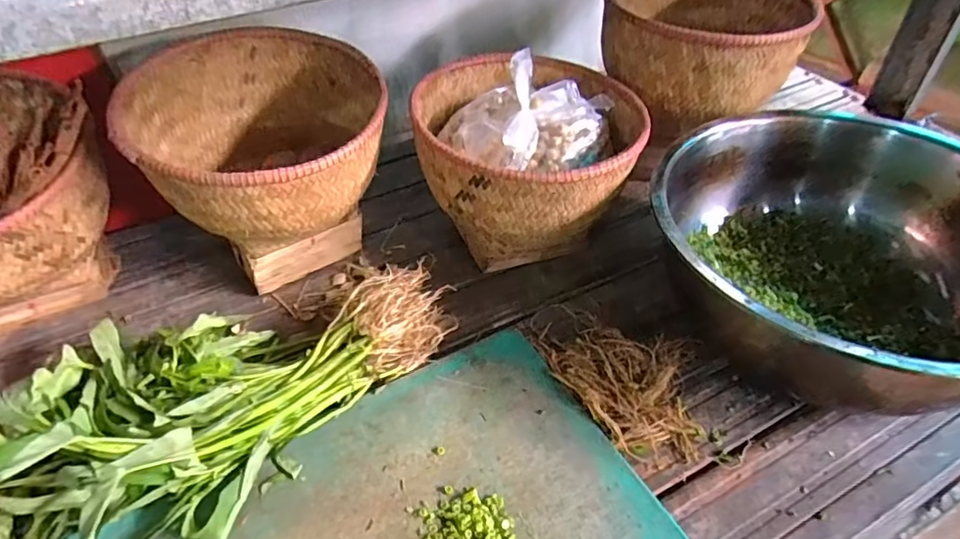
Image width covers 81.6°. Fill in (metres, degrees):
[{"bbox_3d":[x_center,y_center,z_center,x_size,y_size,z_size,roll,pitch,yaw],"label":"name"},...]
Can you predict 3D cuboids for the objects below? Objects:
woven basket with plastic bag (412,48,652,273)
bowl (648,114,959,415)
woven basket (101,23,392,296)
[{"bbox_3d":[0.058,-0.132,0.670,0.250,0.204,0.262,1,44,5],"label":"woven basket with plastic bag"},{"bbox_3d":[0.368,0.001,0.573,0.370,0.166,0.370,-2,43,2],"label":"bowl"},{"bbox_3d":[-0.238,-0.116,0.650,0.257,0.230,0.265,-2,43,2],"label":"woven basket"}]

